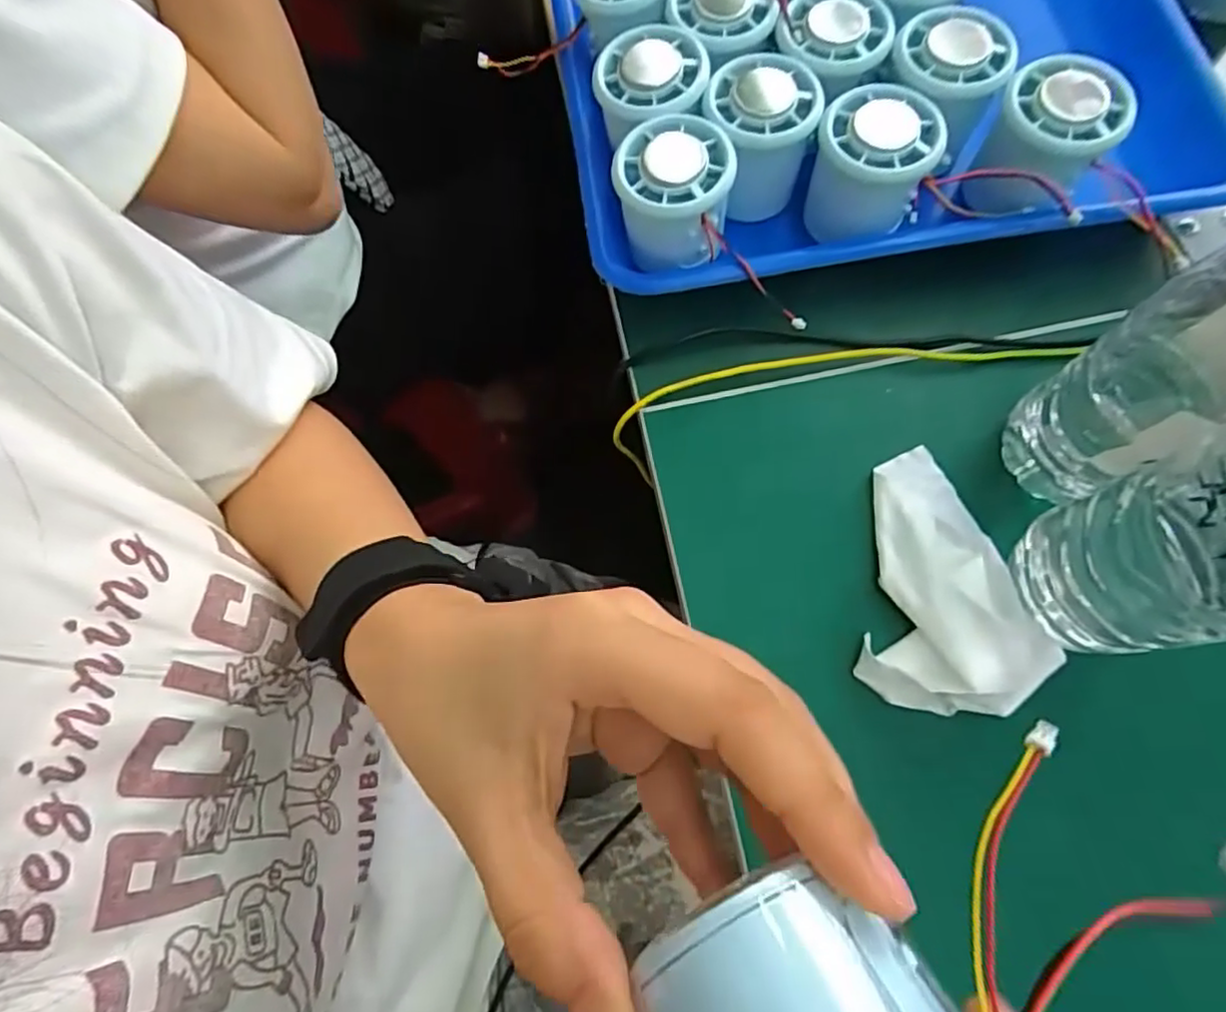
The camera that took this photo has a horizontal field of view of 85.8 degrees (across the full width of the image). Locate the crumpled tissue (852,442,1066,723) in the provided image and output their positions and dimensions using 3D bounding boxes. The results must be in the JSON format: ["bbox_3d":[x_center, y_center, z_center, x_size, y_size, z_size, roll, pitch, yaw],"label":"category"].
[{"bbox_3d":[0.153,0.032,0.292,0.076,0.019,0.114,11,73,5],"label":"crumpled tissue"}]

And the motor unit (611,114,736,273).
[{"bbox_3d":[0.029,-0.151,0.322,0.056,0.045,0.057,1,72,2],"label":"motor unit"}]

